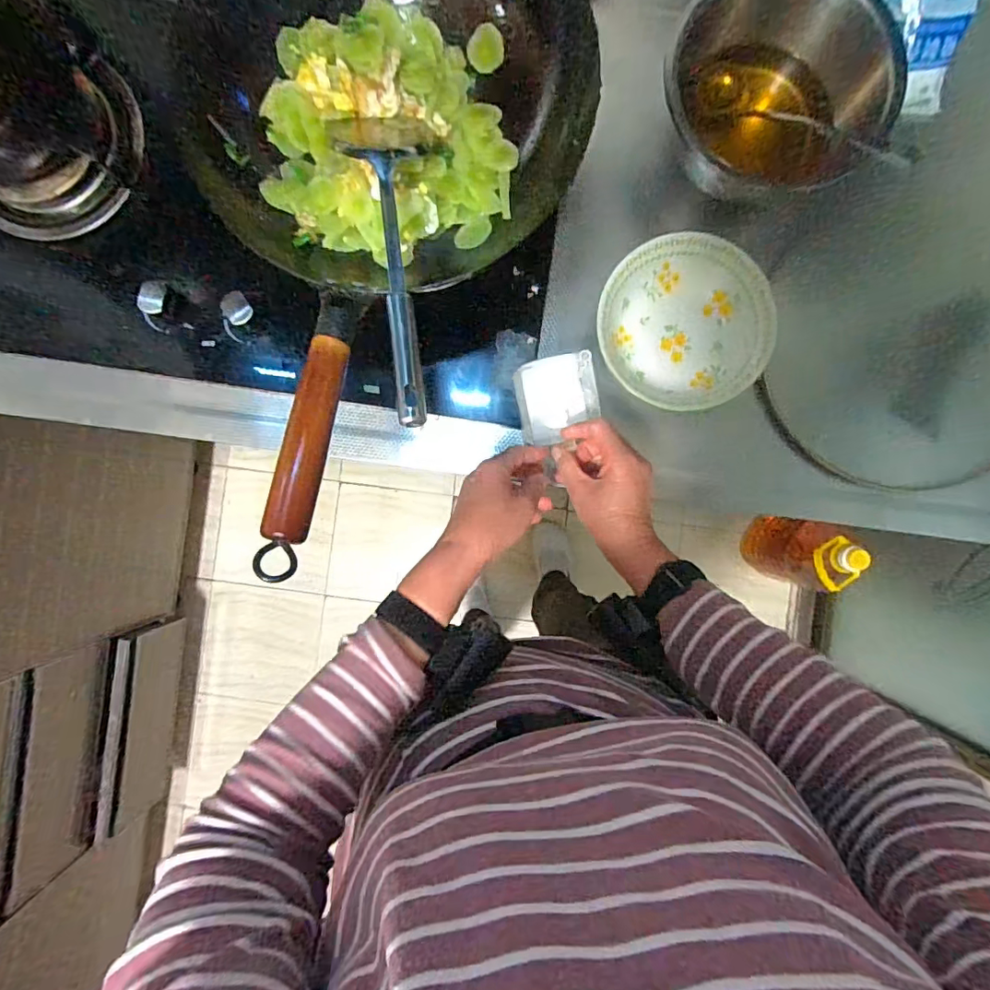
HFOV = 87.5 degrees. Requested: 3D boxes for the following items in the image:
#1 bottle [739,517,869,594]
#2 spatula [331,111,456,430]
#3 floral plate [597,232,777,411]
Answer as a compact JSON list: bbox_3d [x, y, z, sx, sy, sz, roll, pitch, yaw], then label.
[{"bbox_3d":[0.683,0.124,1.139,0.120,0.307,0.157,12,90,0],"label":"bottle"},{"bbox_3d":[-0.077,-0.202,0.420,0.096,0.040,0.308,-8,70,0],"label":"spatula"},{"bbox_3d":[0.192,-0.173,0.535,0.172,0.057,0.168,0,90,0],"label":"floral plate"}]

